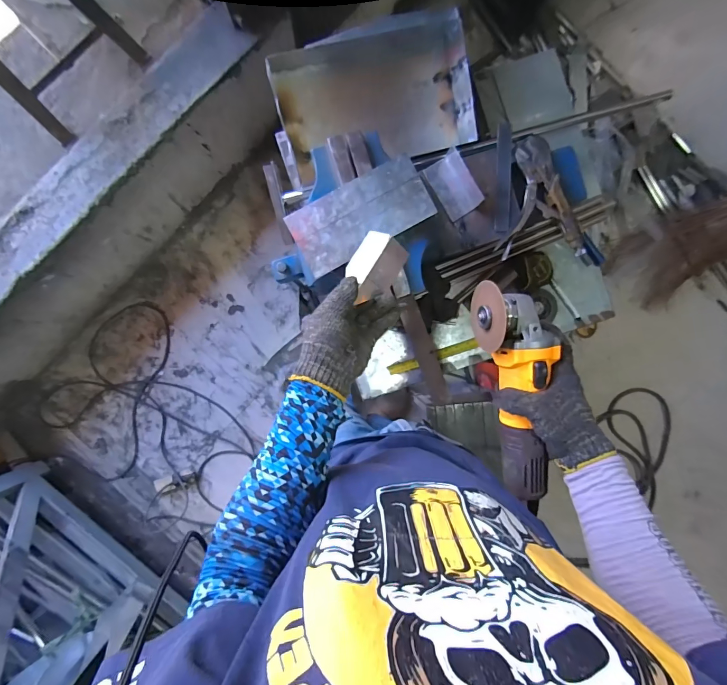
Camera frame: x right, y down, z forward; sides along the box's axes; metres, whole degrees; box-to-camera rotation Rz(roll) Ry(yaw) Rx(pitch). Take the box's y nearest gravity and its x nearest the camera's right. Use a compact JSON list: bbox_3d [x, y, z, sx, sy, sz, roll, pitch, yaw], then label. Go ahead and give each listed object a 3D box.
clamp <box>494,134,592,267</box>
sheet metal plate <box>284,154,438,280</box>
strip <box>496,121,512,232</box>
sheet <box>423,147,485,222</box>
[{"bbox_3d":[0.316,-0.249,0.634,0.166,0.030,0.215,1,92,-5],"label":"clamp"},{"bbox_3d":[-0.004,-0.189,0.543,0.205,0.008,0.100,-29,92,-2],"label":"sheet metal plate"},{"bbox_3d":[0.240,-0.280,0.626,0.027,0.010,0.178,-1,92,-5],"label":"strip"},{"bbox_3d":[0.151,-0.263,0.611,0.057,0.046,0.102,-32,94,-4],"label":"sheet"}]

